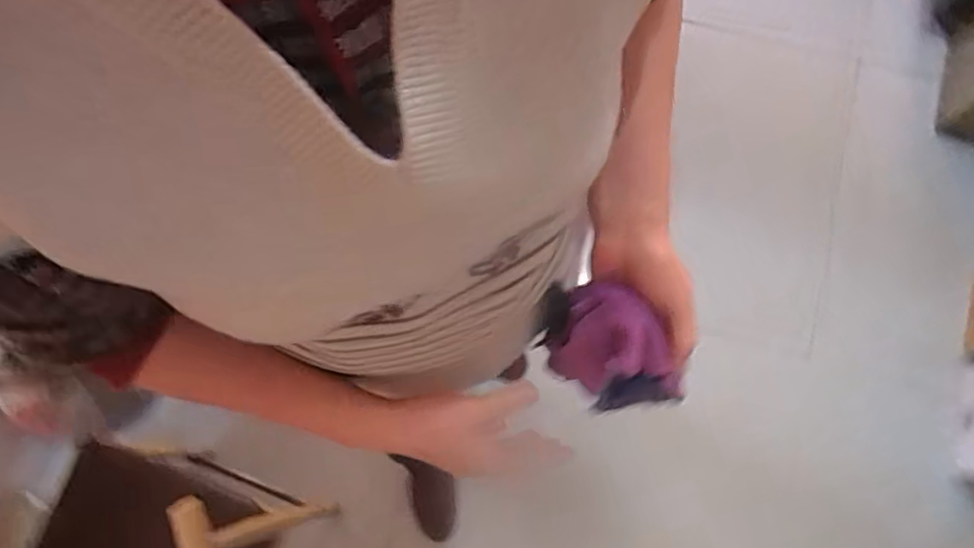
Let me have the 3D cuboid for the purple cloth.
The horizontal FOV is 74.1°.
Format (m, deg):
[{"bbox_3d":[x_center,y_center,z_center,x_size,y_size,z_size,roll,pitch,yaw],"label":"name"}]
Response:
[{"bbox_3d":[0.100,0.065,0.551,0.076,0.109,0.125,-35,77,-8],"label":"purple cloth"}]

